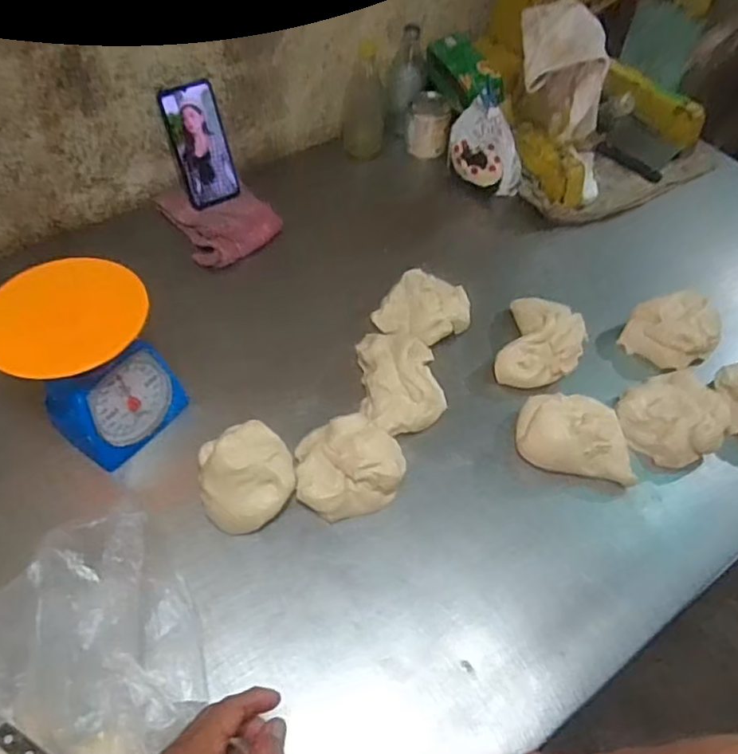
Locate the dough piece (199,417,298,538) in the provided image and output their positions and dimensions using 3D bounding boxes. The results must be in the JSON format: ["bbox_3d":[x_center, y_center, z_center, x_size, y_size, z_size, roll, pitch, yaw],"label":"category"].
[{"bbox_3d":[-0.130,0.098,0.669,0.095,0.066,0.103,2,54,-3],"label":"dough piece"}]

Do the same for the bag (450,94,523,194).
[{"bbox_3d":[0.185,-0.360,0.990,0.046,0.114,0.131,-35,64,-26],"label":"bag"}]

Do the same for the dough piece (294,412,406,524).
[{"bbox_3d":[-0.021,0.093,0.689,0.121,0.058,0.103,-9,56,-11],"label":"dough piece"}]

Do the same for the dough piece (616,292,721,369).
[{"bbox_3d":[0.403,-0.062,0.837,0.106,0.051,0.098,39,60,21],"label":"dough piece"}]

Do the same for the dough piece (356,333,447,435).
[{"bbox_3d":[0.040,0.002,0.767,0.101,0.048,0.145,-2,55,-6],"label":"dough piece"}]

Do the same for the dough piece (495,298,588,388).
[{"bbox_3d":[0.221,-0.040,0.809,0.102,0.054,0.127,20,55,10],"label":"dough piece"}]

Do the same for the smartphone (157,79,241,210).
[{"bbox_3d":[-0.244,-0.337,0.923,0.079,0.170,0.014,-27,39,-22],"label":"smartphone"}]

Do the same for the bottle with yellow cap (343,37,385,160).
[{"bbox_3d":[-0.006,-0.449,1.051,0.075,0.152,0.071,4,54,-2],"label":"bottle with yellow cap"}]

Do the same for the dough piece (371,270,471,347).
[{"bbox_3d":[0.074,-0.089,0.835,0.116,0.051,0.102,23,56,11],"label":"dough piece"}]

